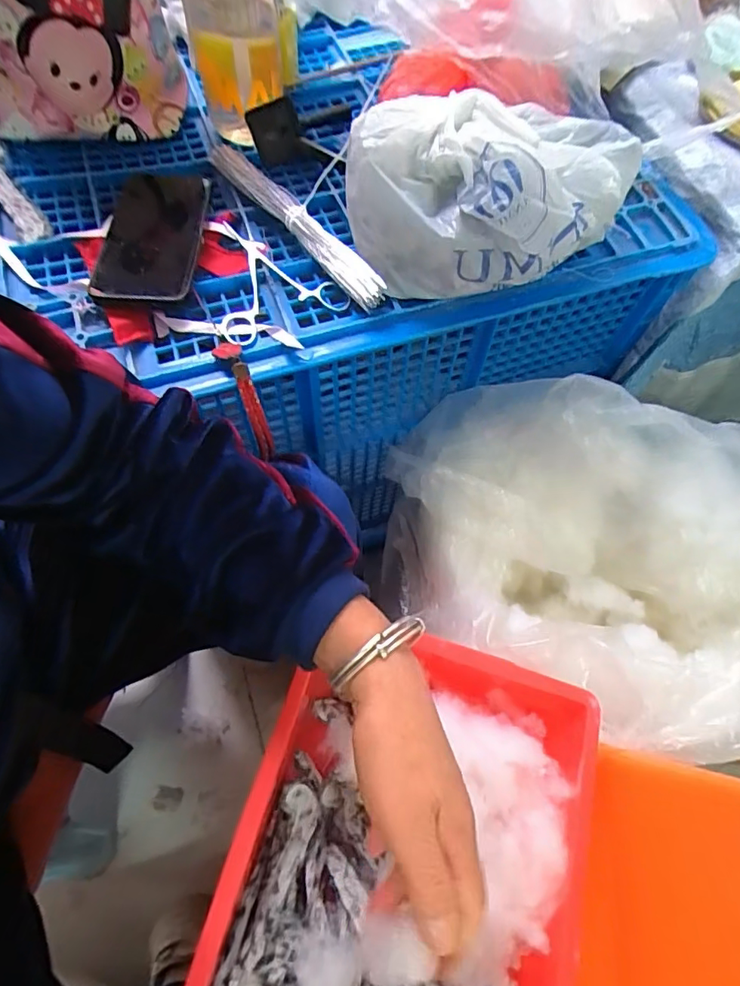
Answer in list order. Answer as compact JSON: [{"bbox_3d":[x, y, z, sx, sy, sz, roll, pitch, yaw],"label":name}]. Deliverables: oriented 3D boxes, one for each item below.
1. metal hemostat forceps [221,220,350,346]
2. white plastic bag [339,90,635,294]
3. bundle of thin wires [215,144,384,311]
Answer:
[{"bbox_3d":[-0.091,-0.193,0.458,0.110,0.010,0.128,-22,68,-12],"label":"metal hemostat forceps"},{"bbox_3d":[0.103,-0.244,0.440,0.231,0.112,0.132,-4,66,-5],"label":"white plastic bag"},{"bbox_3d":[-0.073,-0.255,0.482,0.026,0.026,0.253,-35,72,-17],"label":"bundle of thin wires"}]

